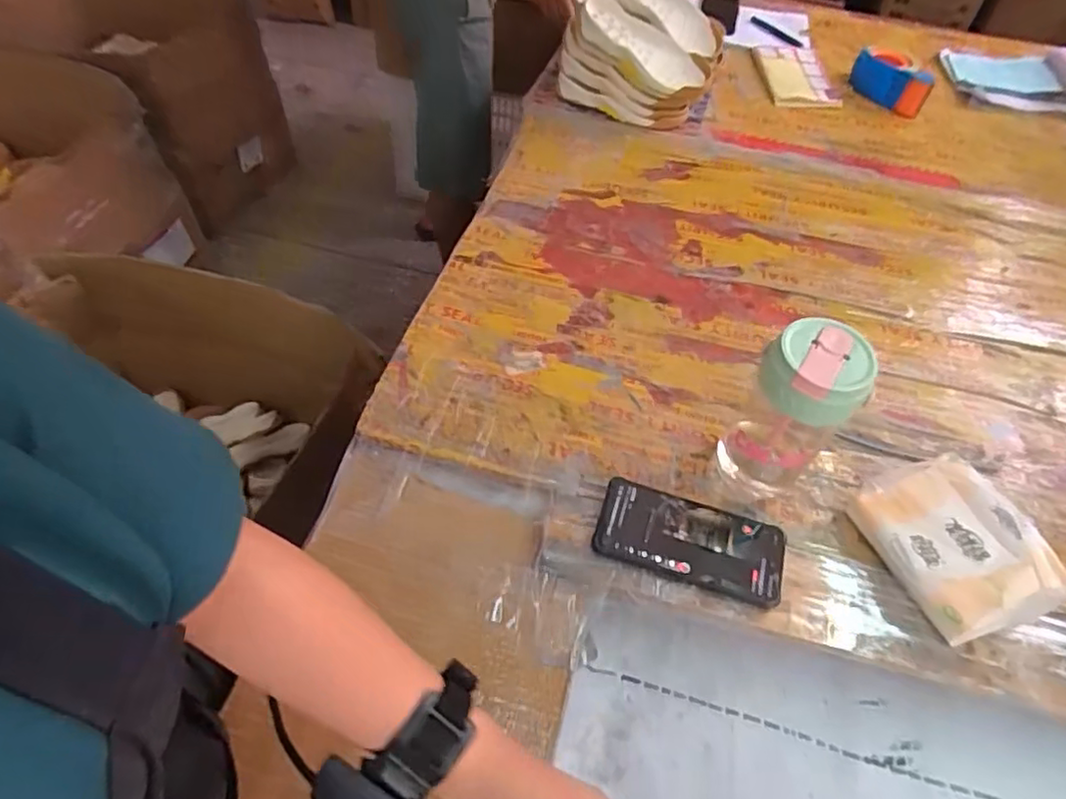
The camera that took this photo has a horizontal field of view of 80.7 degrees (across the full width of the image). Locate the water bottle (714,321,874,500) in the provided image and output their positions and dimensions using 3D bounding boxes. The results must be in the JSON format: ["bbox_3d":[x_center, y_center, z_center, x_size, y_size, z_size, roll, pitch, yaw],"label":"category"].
[{"bbox_3d":[0.230,0.015,0.571,0.076,0.185,0.089,31,57,17],"label":"water bottle"}]

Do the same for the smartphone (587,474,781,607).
[{"bbox_3d":[0.143,0.127,0.572,0.166,0.010,0.080,16,56,8],"label":"smartphone"}]

